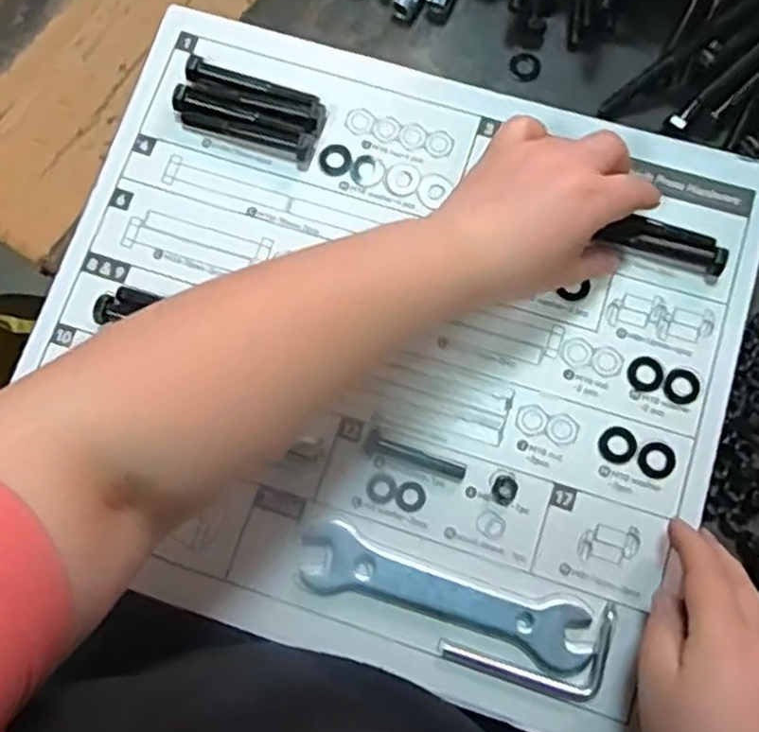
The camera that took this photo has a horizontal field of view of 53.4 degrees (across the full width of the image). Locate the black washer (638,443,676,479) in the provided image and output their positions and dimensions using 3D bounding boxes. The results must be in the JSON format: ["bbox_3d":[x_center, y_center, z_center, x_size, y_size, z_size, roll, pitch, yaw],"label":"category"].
[{"bbox_3d":[0.146,0.050,0.396,0.019,0.004,0.019,-1,78,4],"label":"black washer"}]

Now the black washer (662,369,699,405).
[{"bbox_3d":[0.163,0.011,0.406,0.020,0.004,0.018,-44,78,-6],"label":"black washer"}]

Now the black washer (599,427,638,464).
[{"bbox_3d":[0.126,0.042,0.399,0.019,0.004,0.019,-1,78,4],"label":"black washer"}]

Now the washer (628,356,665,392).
[{"bbox_3d":[0.144,0.004,0.406,0.020,0.004,0.019,-1,78,4],"label":"washer"}]

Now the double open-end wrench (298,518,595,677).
[{"bbox_3d":[0.033,0.116,0.383,0.148,0.007,0.035,16,80,7],"label":"double open-end wrench"}]

